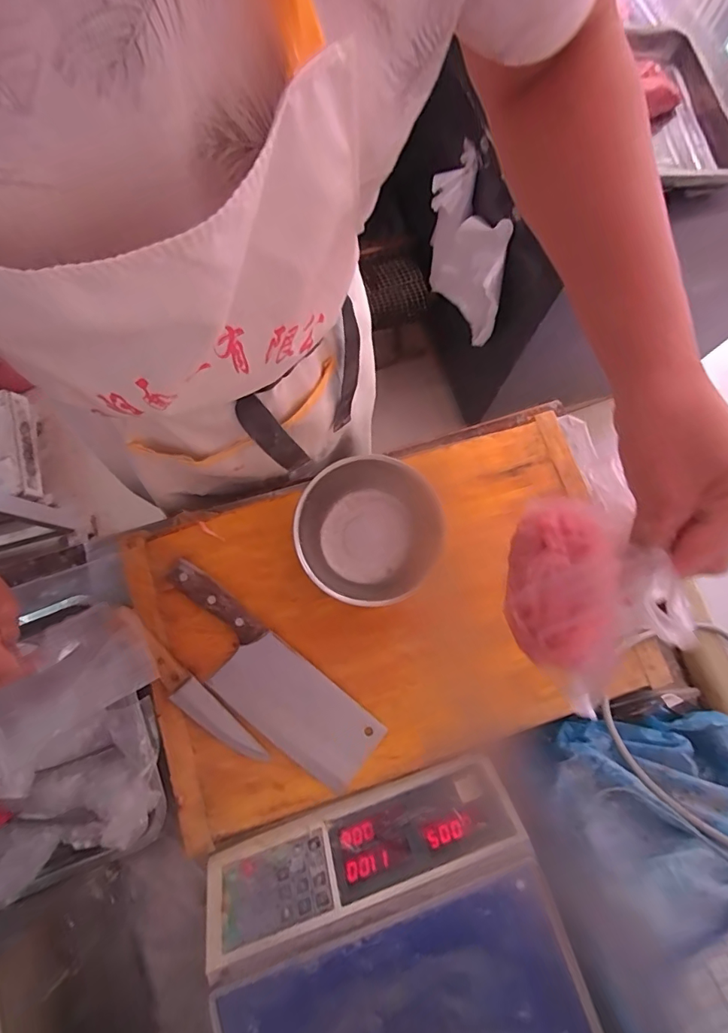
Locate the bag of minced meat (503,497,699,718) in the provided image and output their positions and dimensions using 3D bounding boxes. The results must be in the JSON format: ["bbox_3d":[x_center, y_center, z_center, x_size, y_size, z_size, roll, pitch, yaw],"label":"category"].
[{"bbox_3d":[0.163,0.049,0.347,0.089,0.124,0.150,-12,77,-4],"label":"bag of minced meat"}]

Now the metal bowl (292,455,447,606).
[{"bbox_3d":[0.010,0.018,0.548,0.167,0.076,0.162,0,77,-2],"label":"metal bowl"}]

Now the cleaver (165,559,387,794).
[{"bbox_3d":[-0.120,0.182,0.533,0.301,0.026,0.092,39,79,7],"label":"cleaver"}]

